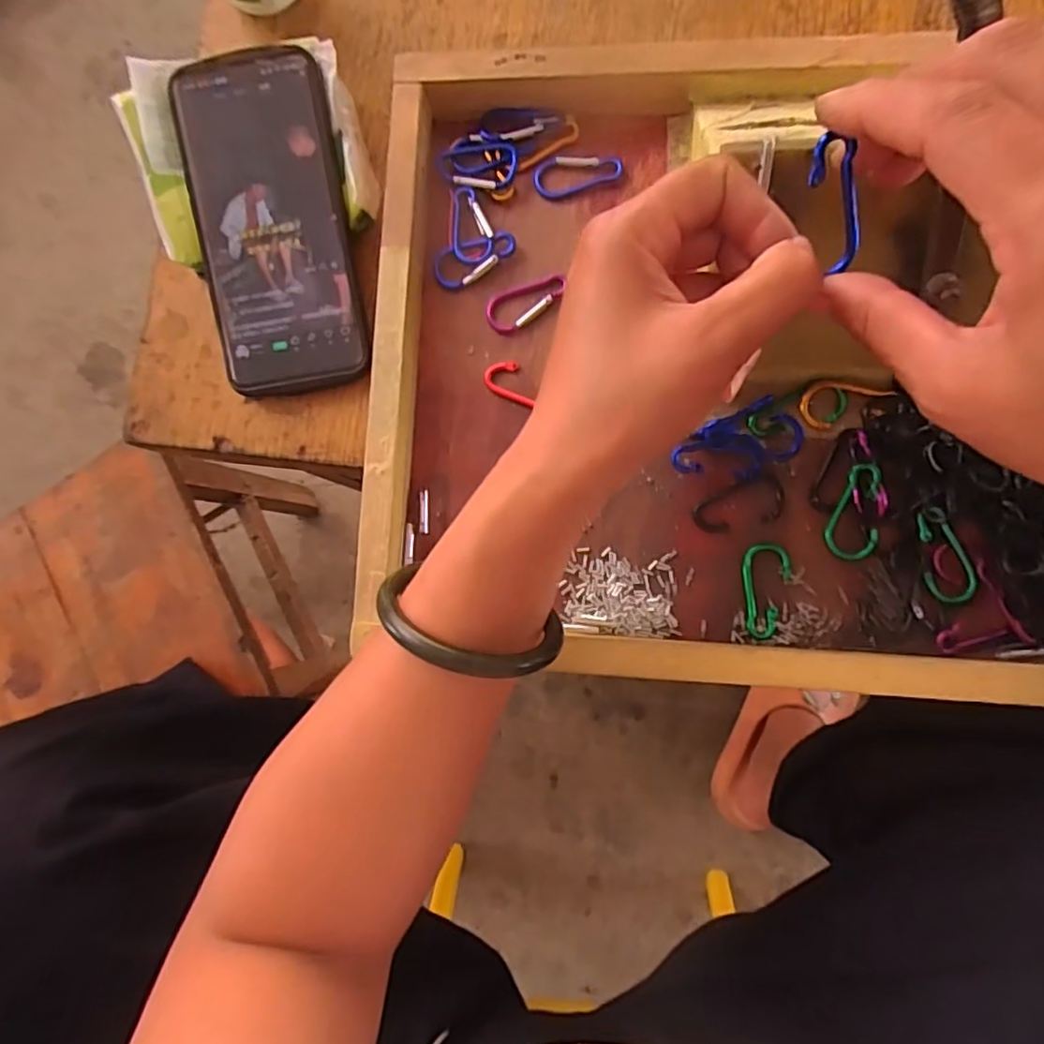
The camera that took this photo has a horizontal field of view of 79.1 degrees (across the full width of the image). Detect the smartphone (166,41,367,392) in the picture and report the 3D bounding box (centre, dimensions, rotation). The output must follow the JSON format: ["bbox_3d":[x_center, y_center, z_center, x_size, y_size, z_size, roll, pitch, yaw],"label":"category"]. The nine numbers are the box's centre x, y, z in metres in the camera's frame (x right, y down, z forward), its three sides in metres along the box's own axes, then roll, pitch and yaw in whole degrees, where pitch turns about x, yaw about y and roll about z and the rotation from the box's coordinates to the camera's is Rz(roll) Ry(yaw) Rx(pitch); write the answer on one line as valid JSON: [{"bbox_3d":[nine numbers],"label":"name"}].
[{"bbox_3d":[-0.133,-0.158,0.335,0.079,0.008,0.170,-8,96,5],"label":"smartphone"}]

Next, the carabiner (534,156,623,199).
[{"bbox_3d":[0.030,-0.182,0.330,0.046,0.005,0.022,-6,84,5],"label":"carabiner"}]

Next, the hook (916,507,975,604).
[{"bbox_3d":[0.193,0.015,0.286,0.020,0.006,0.042,-5,84,5],"label":"hook"}]

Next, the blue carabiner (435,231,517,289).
[{"bbox_3d":[-0.025,-0.138,0.328,0.044,0.004,0.020,-30,100,10],"label":"blue carabiner"}]

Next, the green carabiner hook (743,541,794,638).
[{"bbox_3d":[0.116,0.032,0.298,0.023,0.004,0.044,-3,85,6],"label":"green carabiner hook"}]

